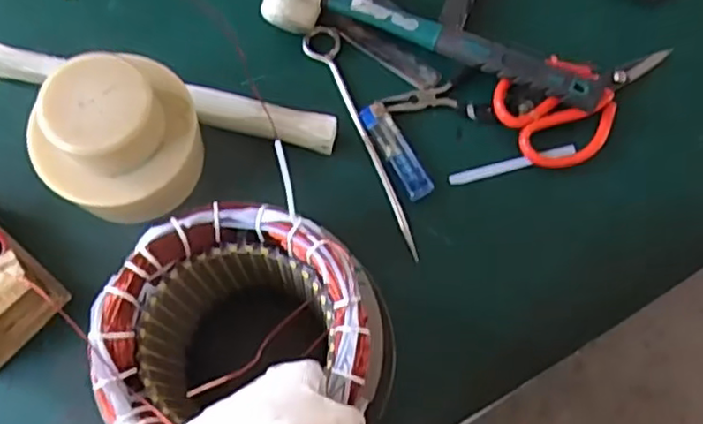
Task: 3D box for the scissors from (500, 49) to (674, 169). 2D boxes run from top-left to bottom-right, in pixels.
[{"bbox_3d":[0.202,-0.101,0.557,0.156,0.016,0.087,-30,74,-10],"label":"scissors"}]

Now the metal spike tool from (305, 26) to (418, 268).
[{"bbox_3d":[0.006,-0.060,0.547,0.031,0.014,0.211,-18,72,-7],"label":"metal spike tool"}]

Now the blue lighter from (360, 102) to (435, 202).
[{"bbox_3d":[0.038,-0.050,0.544,0.023,0.014,0.086,-29,74,-10],"label":"blue lighter"}]

